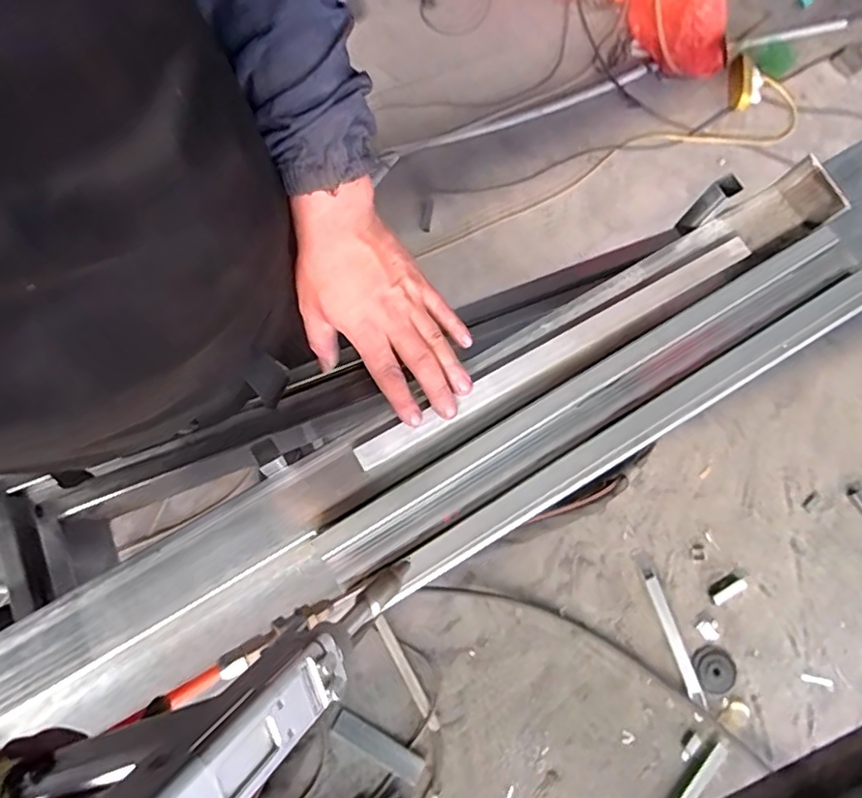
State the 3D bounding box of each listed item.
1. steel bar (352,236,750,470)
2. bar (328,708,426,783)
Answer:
[{"bbox_3d":[0.115,-0.046,0.538,0.397,0.009,0.024,-29,77,-10],"label":"steel bar"},{"bbox_3d":[-0.112,0.721,1.254,0.200,0.006,0.055,26,76,14],"label":"bar"}]

